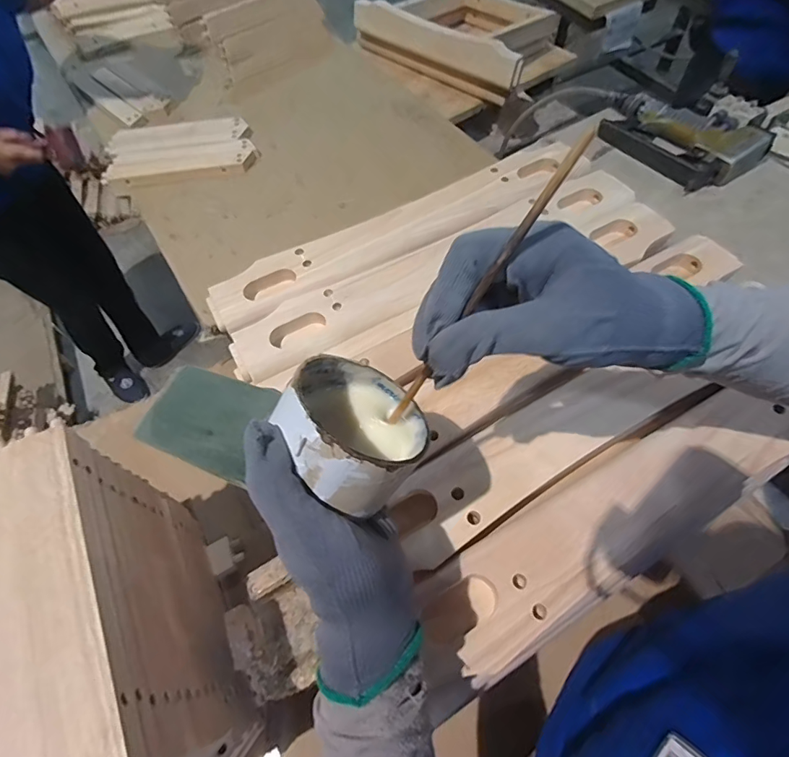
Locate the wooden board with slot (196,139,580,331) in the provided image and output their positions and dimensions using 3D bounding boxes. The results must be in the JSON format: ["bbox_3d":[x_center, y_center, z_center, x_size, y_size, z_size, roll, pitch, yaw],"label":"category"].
[{"bbox_3d":[0.017,-0.186,0.529,0.481,0.016,0.085,-27,62,-12],"label":"wooden board with slot"}]

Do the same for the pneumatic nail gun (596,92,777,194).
[{"bbox_3d":[0.392,-0.350,0.642,0.110,0.048,0.224,-36,64,-16],"label":"pneumatic nail gun"}]

